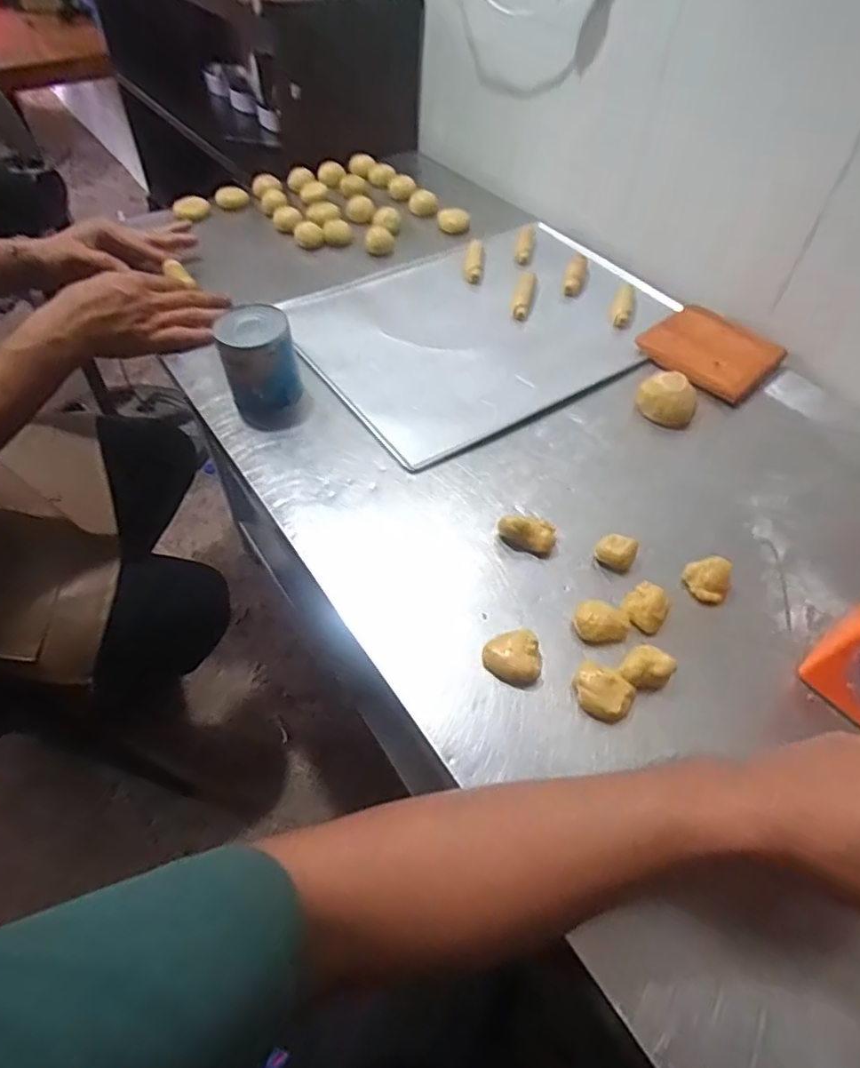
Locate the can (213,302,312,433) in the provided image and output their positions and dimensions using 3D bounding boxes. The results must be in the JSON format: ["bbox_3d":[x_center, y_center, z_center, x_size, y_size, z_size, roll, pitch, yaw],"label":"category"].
[{"bbox_3d":[-0.165,-0.166,0.598,0.071,0.092,0.069,-11,53,-12],"label":"can"}]

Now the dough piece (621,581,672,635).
[{"bbox_3d":[0.170,0.059,0.477,0.033,0.026,0.036,2,51,-2],"label":"dough piece"}]

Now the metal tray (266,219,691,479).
[{"bbox_3d":[0.073,-0.268,0.733,0.460,0.021,0.324,-27,58,-23],"label":"metal tray"}]

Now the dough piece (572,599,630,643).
[{"bbox_3d":[0.132,0.070,0.465,0.041,0.023,0.031,22,53,14],"label":"dough piece"}]

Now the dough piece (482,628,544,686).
[{"bbox_3d":[0.061,0.091,0.444,0.042,0.020,0.038,9,51,4],"label":"dough piece"}]

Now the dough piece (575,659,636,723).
[{"bbox_3d":[0.121,0.114,0.427,0.040,0.024,0.033,26,54,16],"label":"dough piece"}]

